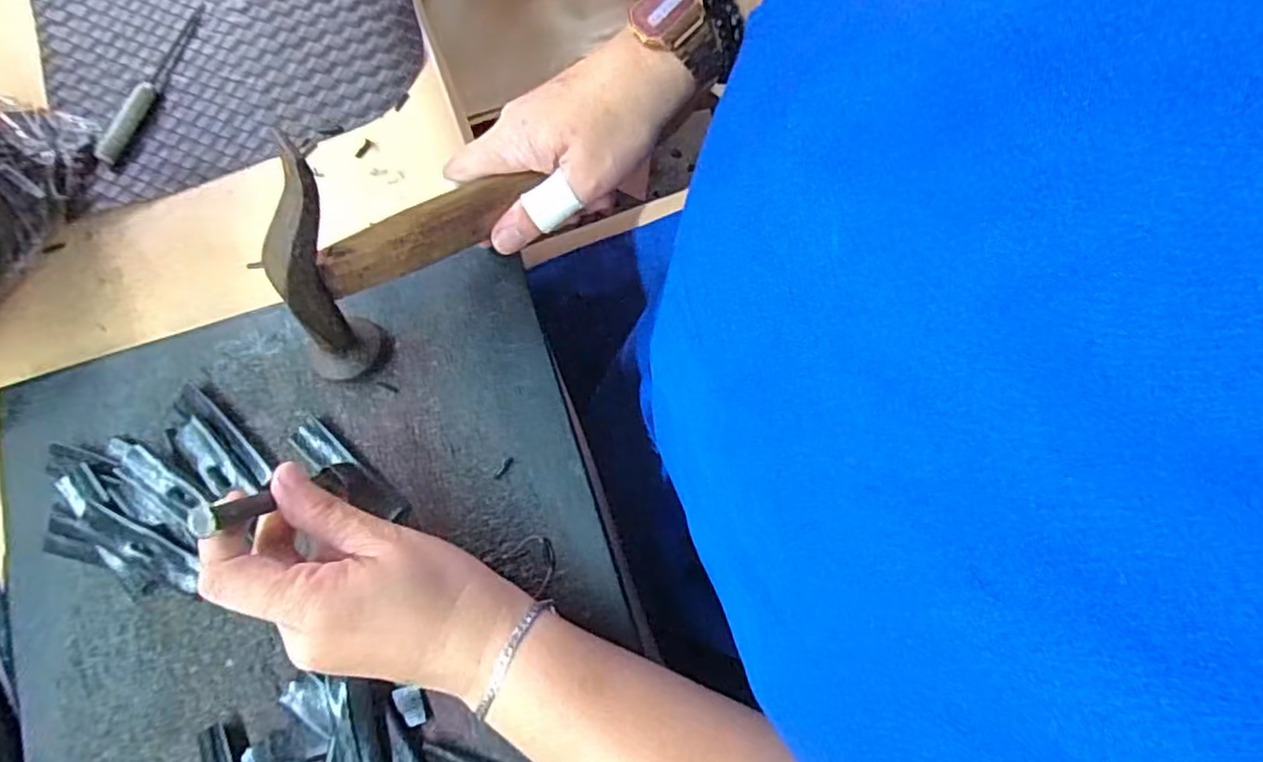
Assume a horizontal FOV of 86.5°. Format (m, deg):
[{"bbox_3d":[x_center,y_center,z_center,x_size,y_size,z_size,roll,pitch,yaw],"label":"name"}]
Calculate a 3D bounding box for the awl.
[{"bbox_3d":[-0.309,-0.192,0.432,0.014,0.007,0.121,18,78,6],"label":"awl"}]

